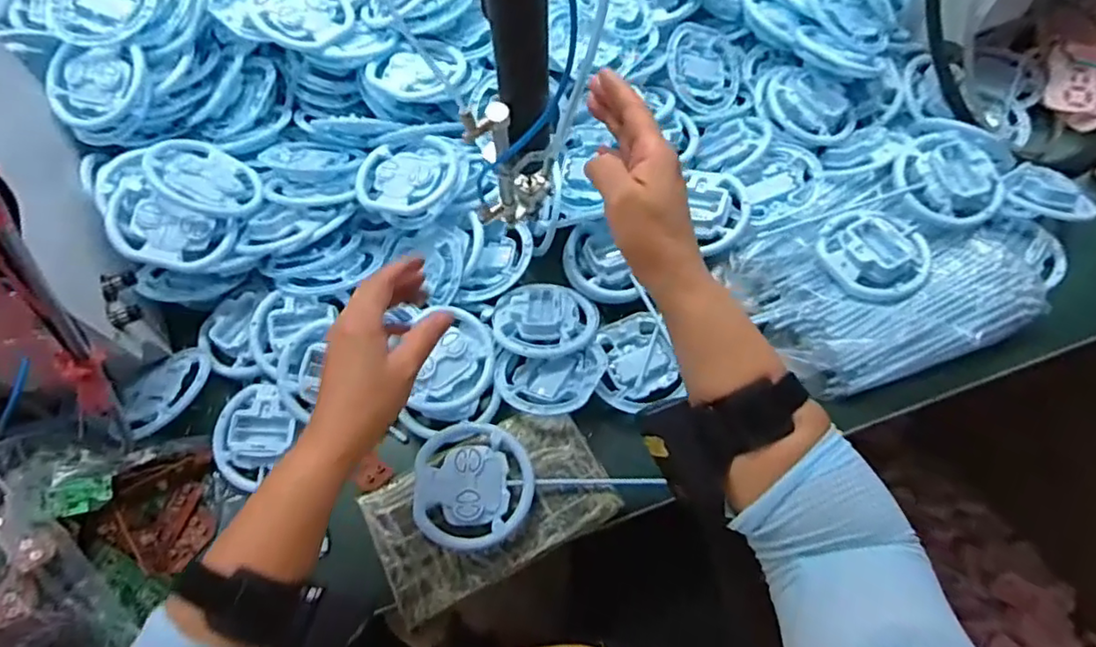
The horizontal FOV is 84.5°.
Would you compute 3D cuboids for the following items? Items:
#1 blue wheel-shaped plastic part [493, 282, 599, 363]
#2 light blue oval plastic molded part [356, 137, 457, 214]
[{"bbox_3d":[-0.002,-0.005,0.589,0.099,0.015,0.082,-4,63,0],"label":"blue wheel-shaped plastic part"},{"bbox_3d":[-0.141,-0.148,0.608,0.098,0.023,0.080,-7,63,-1],"label":"light blue oval plastic molded part"}]

